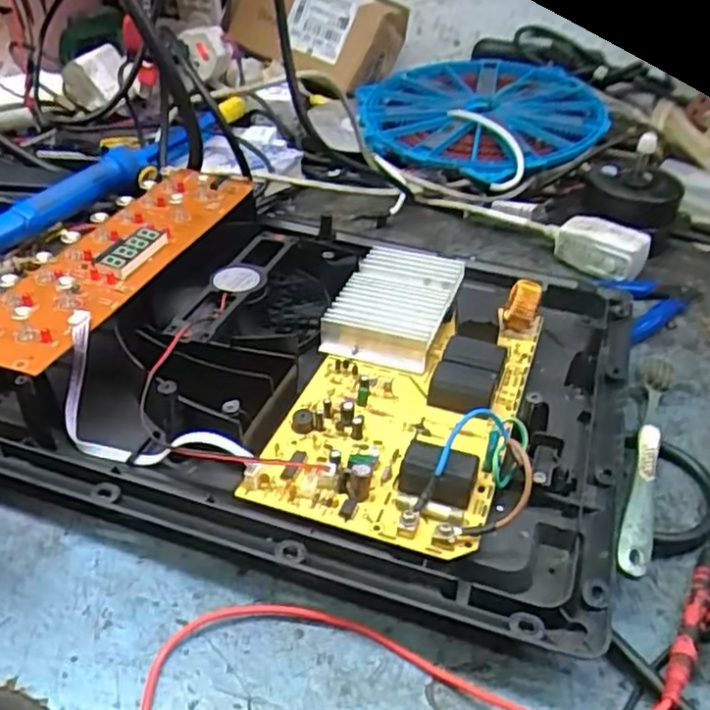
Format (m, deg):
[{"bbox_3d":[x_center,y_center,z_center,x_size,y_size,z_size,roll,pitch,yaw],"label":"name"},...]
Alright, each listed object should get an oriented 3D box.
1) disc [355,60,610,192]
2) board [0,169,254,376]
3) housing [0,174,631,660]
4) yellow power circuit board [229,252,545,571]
[{"bbox_3d":[0.116,-0.235,0.682,0.205,0.026,0.212,-3,47,3],"label":"disc"},{"bbox_3d":[-0.156,-0.068,0.455,0.069,0.017,0.241,16,40,13],"label":"board"},{"bbox_3d":[-0.021,-0.008,0.437,0.372,0.054,0.306,17,40,14],"label":"housing"},{"bbox_3d":[0.039,0.010,0.414,0.138,0.033,0.241,13,40,10],"label":"yellow power circuit board"}]

